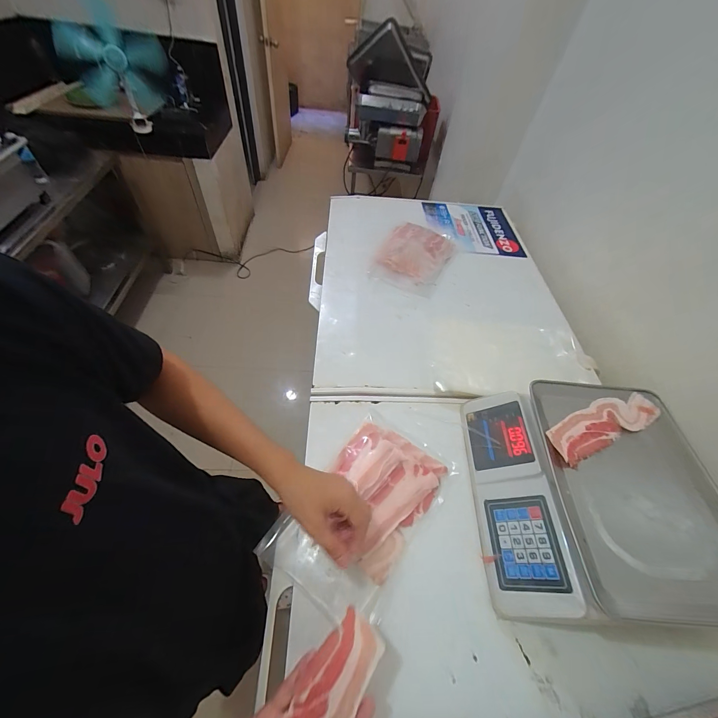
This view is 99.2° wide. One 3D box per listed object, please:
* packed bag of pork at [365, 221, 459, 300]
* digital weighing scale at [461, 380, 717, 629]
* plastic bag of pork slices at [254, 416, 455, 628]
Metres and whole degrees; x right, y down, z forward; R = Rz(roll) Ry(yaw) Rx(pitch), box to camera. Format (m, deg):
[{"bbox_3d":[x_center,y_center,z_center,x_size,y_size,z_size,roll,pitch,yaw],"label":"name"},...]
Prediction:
[{"bbox_3d":[0.172,-0.322,0.894,0.197,0.058,0.316,26,55,12],"label":"packed bag of pork"},{"bbox_3d":[0.361,0.205,0.488,0.319,0.118,0.331,5,54,-4],"label":"digital weighing scale"},{"bbox_3d":[0.010,0.237,0.494,0.184,0.030,0.286,31,58,19],"label":"plastic bag of pork slices"}]

